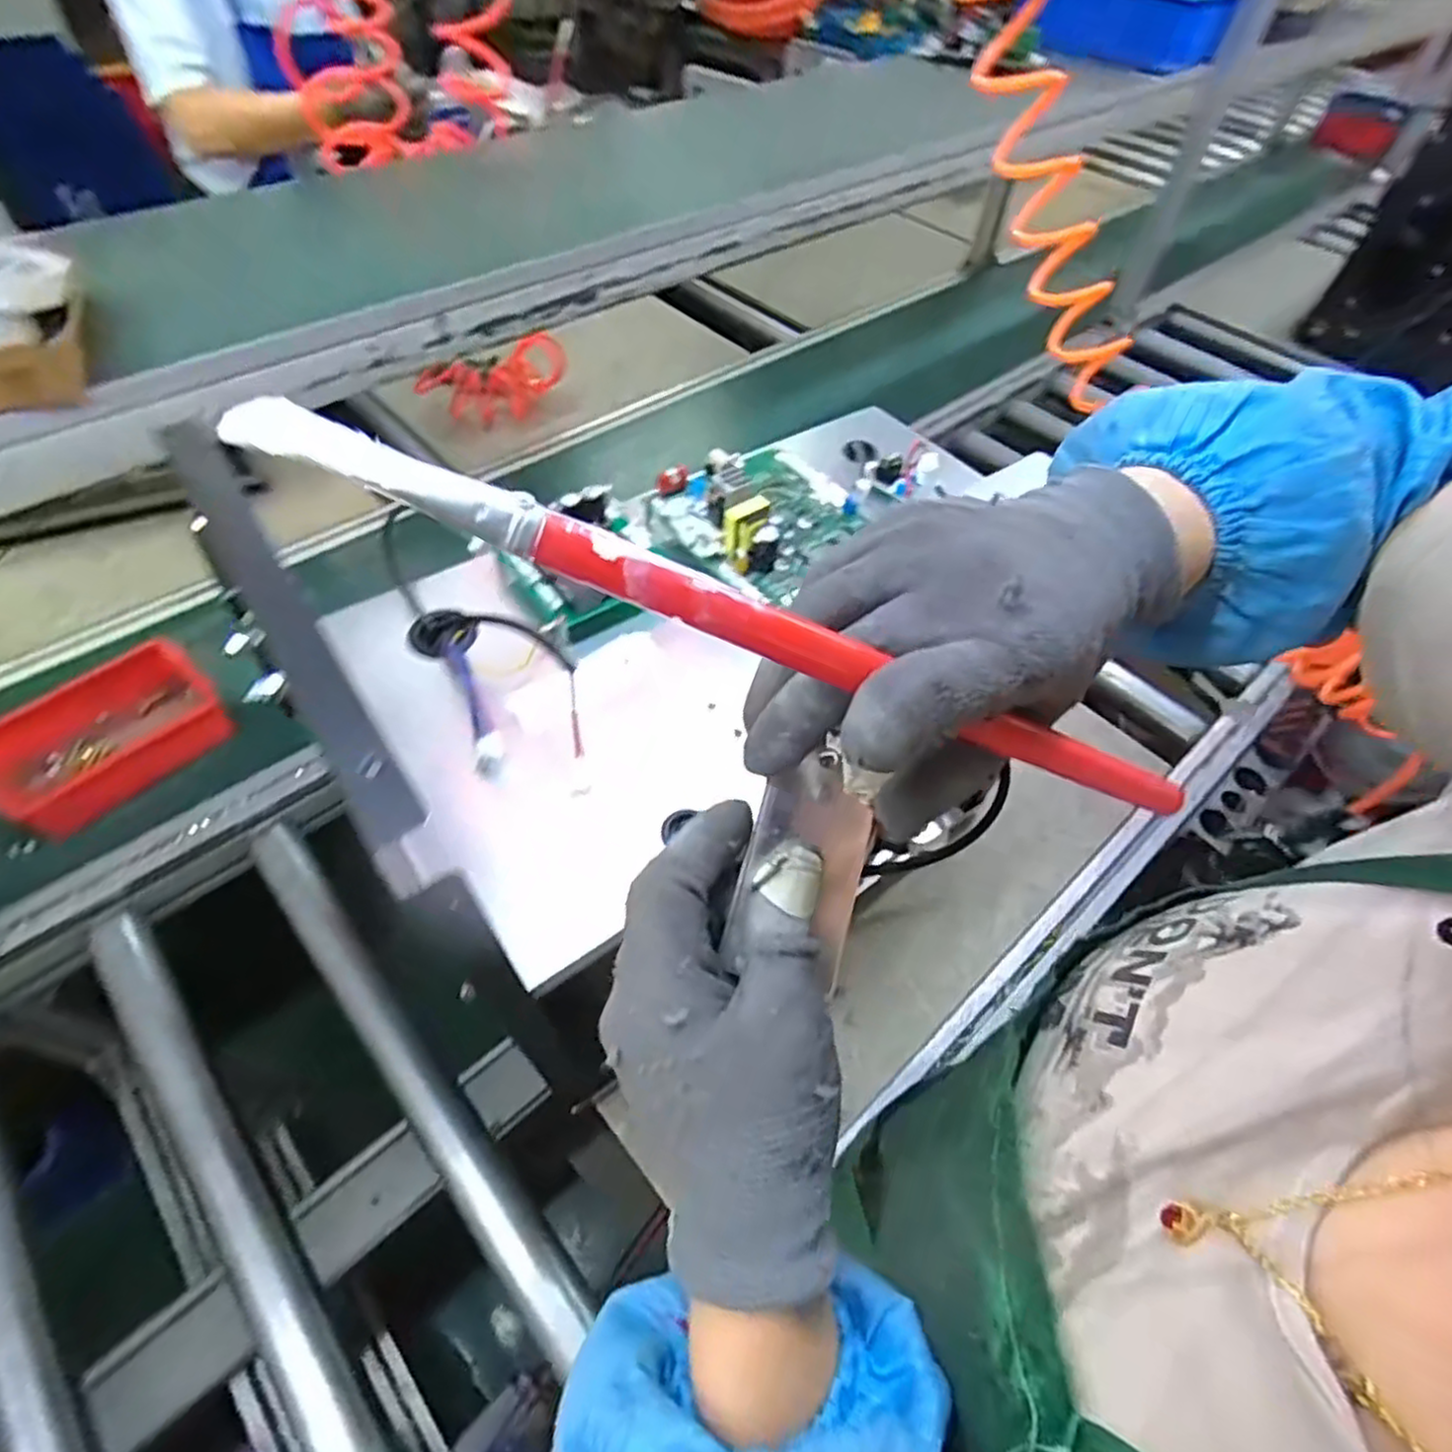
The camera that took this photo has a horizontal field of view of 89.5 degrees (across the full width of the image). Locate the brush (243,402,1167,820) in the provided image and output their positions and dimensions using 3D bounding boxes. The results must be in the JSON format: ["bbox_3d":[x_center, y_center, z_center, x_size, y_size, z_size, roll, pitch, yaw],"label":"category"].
[{"bbox_3d":[0.017,-0.025,0.201,0.273,0.012,0.019,21,52,-16],"label":"brush"}]

